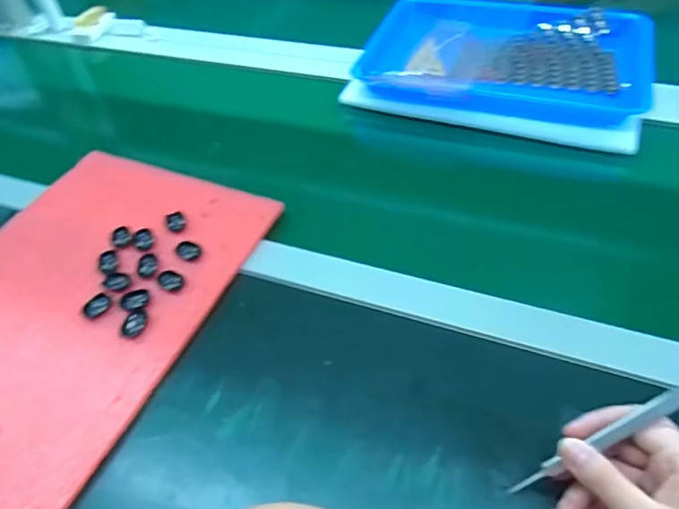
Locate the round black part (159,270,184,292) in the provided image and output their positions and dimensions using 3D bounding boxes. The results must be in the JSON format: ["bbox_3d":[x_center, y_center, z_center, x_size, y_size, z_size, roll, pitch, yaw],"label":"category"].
[{"bbox_3d":[-0.151,0.024,0.470,0.019,0.007,0.024,-33,53,-21],"label":"round black part"}]

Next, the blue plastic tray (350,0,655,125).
[{"bbox_3d":[0.215,-0.263,0.680,0.337,0.036,0.259,11,50,16],"label":"blue plastic tray"}]

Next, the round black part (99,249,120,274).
[{"bbox_3d":[-0.217,0.007,0.491,0.016,0.007,0.027,-13,49,-6],"label":"round black part"}]

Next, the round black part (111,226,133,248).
[{"bbox_3d":[-0.212,-0.017,0.507,0.019,0.005,0.025,-29,52,-20],"label":"round black part"}]

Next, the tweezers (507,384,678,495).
[{"bbox_3d":[0.169,0.104,0.311,0.158,0.013,0.012,-38,48,15],"label":"tweezers"}]

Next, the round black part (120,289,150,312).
[{"bbox_3d":[-0.180,0.040,0.458,0.025,0.004,0.022,-23,50,-14],"label":"round black part"}]

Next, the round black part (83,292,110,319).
[{"bbox_3d":[-0.212,0.045,0.455,0.018,0.004,0.025,18,52,21],"label":"round black part"}]

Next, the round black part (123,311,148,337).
[{"bbox_3d":[-0.173,0.059,0.442,0.019,0.005,0.026,9,50,15],"label":"round black part"}]

